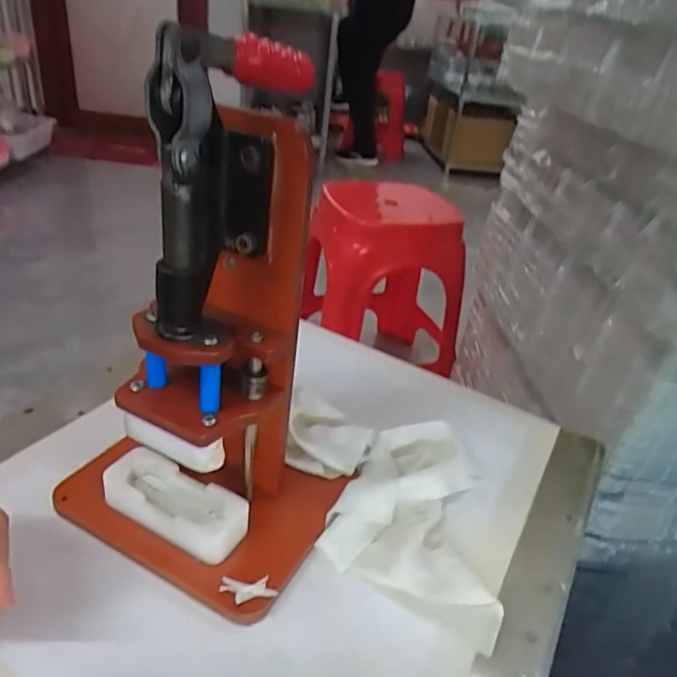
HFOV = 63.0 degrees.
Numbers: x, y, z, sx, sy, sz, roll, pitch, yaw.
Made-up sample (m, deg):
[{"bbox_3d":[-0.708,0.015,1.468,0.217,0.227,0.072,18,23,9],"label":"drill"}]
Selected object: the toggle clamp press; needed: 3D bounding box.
[{"bbox_3d":[-0.066,-0.004,0.294,0.139,0.272,0.112,21,33,21],"label":"toggle clamp press"}]

